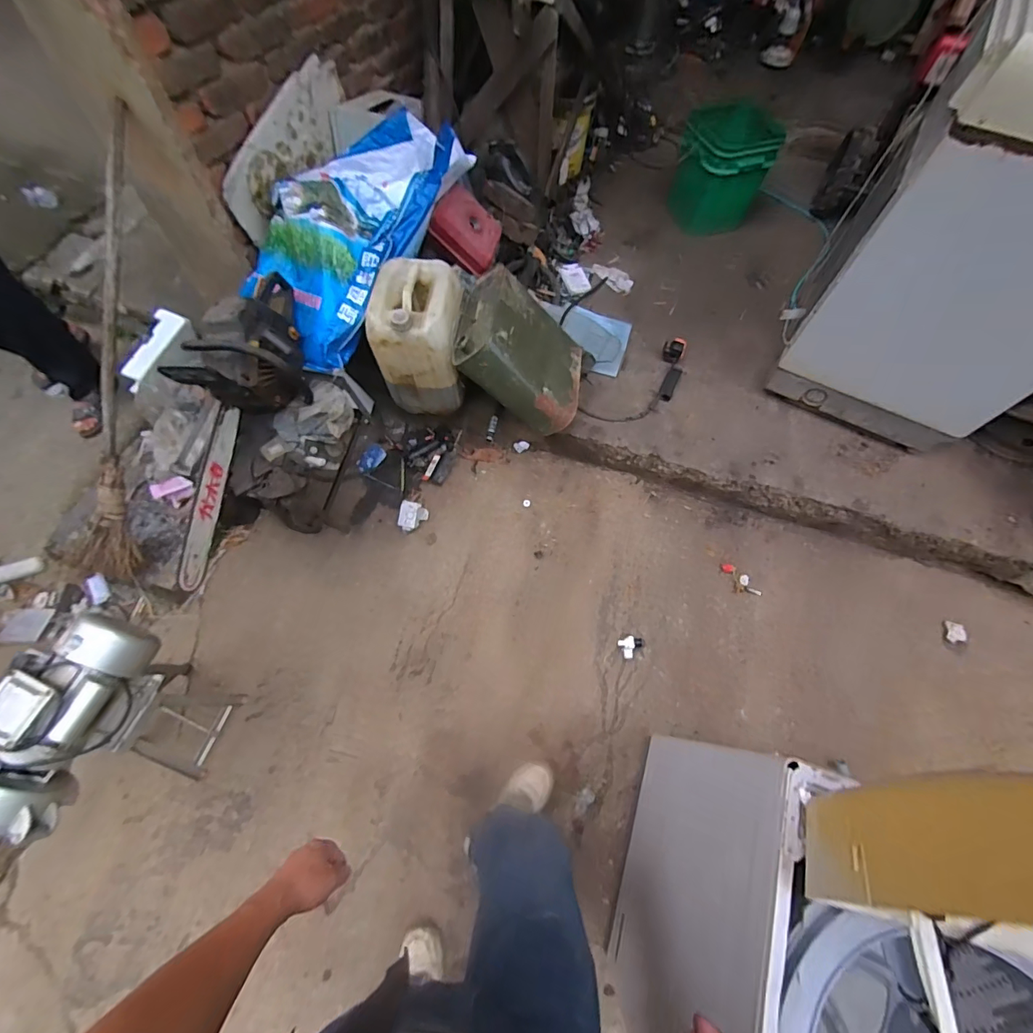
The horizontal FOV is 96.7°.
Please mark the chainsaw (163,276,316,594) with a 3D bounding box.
[{"bbox_3d":[-0.701,-0.251,1.126,0.195,0.279,0.824,15,84,6],"label":"chainsaw"}]

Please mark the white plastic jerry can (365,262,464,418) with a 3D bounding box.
[{"bbox_3d":[-0.273,-0.517,1.351,0.225,0.345,0.259,6,62,1],"label":"white plastic jerry can"}]

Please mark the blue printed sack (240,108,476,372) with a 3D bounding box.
[{"bbox_3d":[-0.479,-0.843,1.335,0.405,0.246,0.803,22,64,9],"label":"blue printed sack"}]

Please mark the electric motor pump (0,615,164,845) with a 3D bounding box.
[{"bbox_3d":[-0.940,0.452,0.930,0.173,0.209,0.471,21,63,9],"label":"electric motor pump"}]

